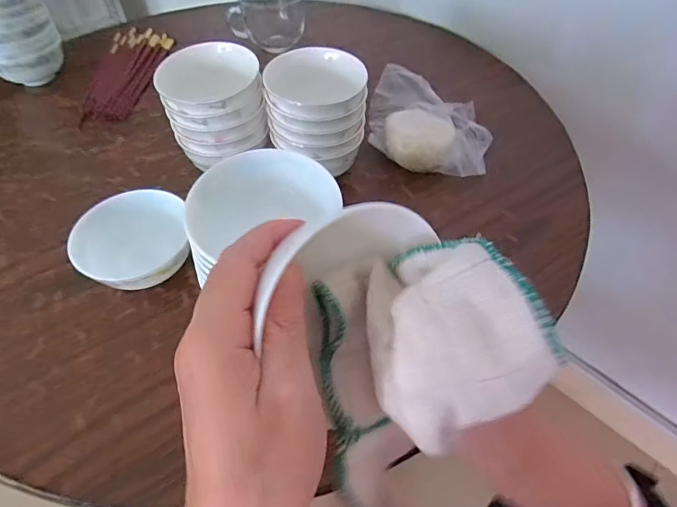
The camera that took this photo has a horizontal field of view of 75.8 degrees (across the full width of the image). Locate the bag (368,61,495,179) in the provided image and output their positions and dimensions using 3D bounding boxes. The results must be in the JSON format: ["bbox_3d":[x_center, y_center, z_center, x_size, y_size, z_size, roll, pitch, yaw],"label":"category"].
[{"bbox_3d":[0.117,-0.167,0.541,0.153,0.070,0.135,5,51,4],"label":"bag"}]

